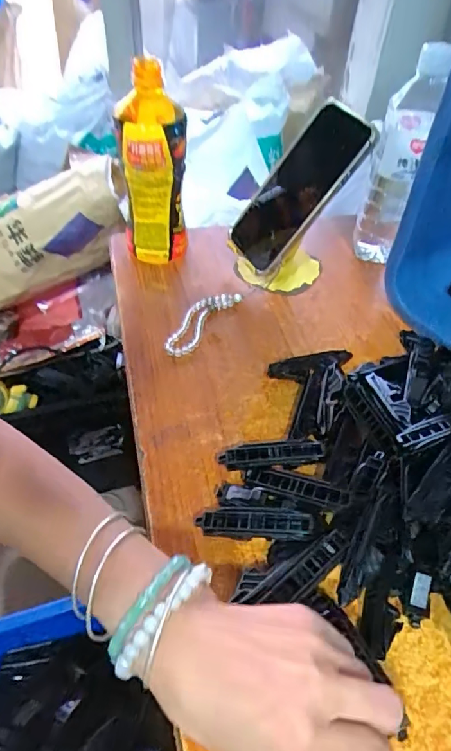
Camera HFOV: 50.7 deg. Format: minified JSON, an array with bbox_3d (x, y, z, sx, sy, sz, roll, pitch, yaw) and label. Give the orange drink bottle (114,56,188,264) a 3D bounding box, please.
[{"bbox_3d":[-0.074,-0.209,0.493,0.066,0.182,0.072,0,47,-5],"label":"orange drink bottle"}]

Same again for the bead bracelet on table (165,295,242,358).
[{"bbox_3d":[-0.026,-0.055,0.475,0.035,0.007,0.103,27,51,20],"label":"bead bracelet on table"}]

